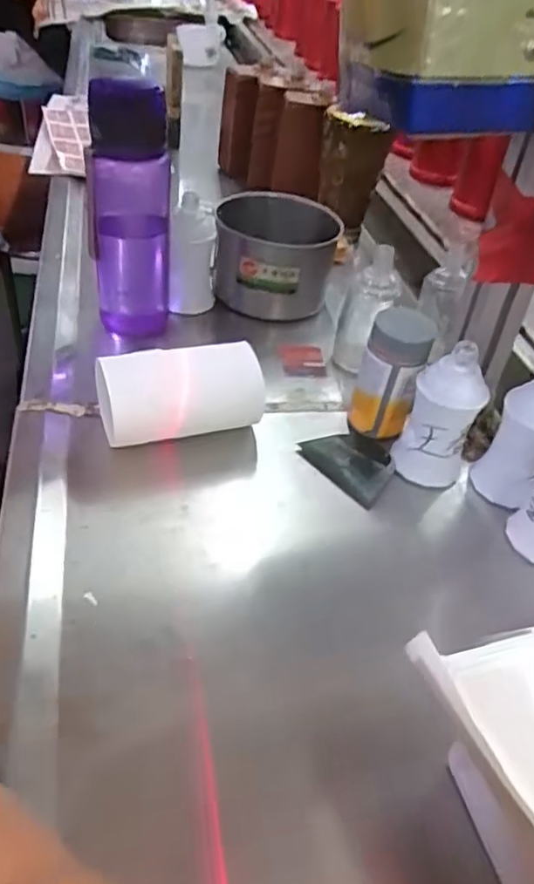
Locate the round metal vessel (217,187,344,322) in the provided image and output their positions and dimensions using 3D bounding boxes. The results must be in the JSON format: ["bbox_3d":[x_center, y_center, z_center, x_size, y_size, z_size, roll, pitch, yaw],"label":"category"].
[{"bbox_3d":[0.007,-0.200,0.728,0.127,0.102,0.137,4,40,-3],"label":"round metal vessel"}]

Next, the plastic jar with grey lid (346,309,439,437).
[{"bbox_3d":[0.106,-0.058,0.564,0.052,0.105,0.055,4,40,-3],"label":"plastic jar with grey lid"}]

